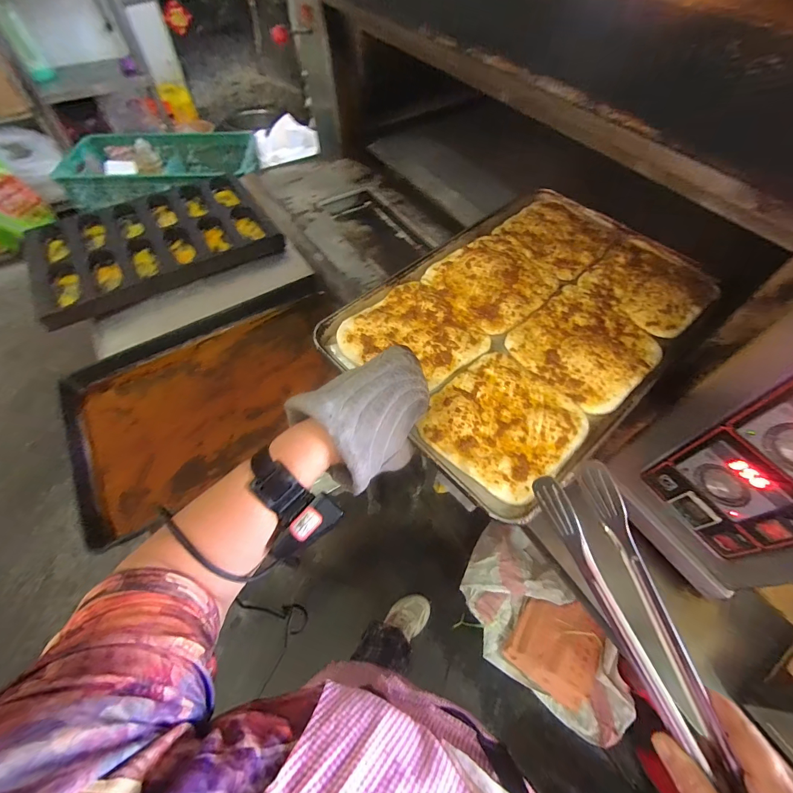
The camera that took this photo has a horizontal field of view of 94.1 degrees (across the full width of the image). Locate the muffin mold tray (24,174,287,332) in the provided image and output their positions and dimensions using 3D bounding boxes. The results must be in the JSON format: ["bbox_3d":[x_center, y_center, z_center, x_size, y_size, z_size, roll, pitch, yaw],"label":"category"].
[{"bbox_3d":[-0.700,-0.443,1.037,0.628,0.064,0.475,-32,63,-18],"label":"muffin mold tray"}]

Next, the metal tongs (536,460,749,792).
[{"bbox_3d":[0.197,0.168,0.309,0.060,0.038,0.230,-18,72,-11],"label":"metal tongs"}]

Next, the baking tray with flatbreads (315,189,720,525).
[{"bbox_3d":[0.212,-0.139,0.597,0.579,0.030,0.406,-38,65,-21],"label":"baking tray with flatbreads"}]

